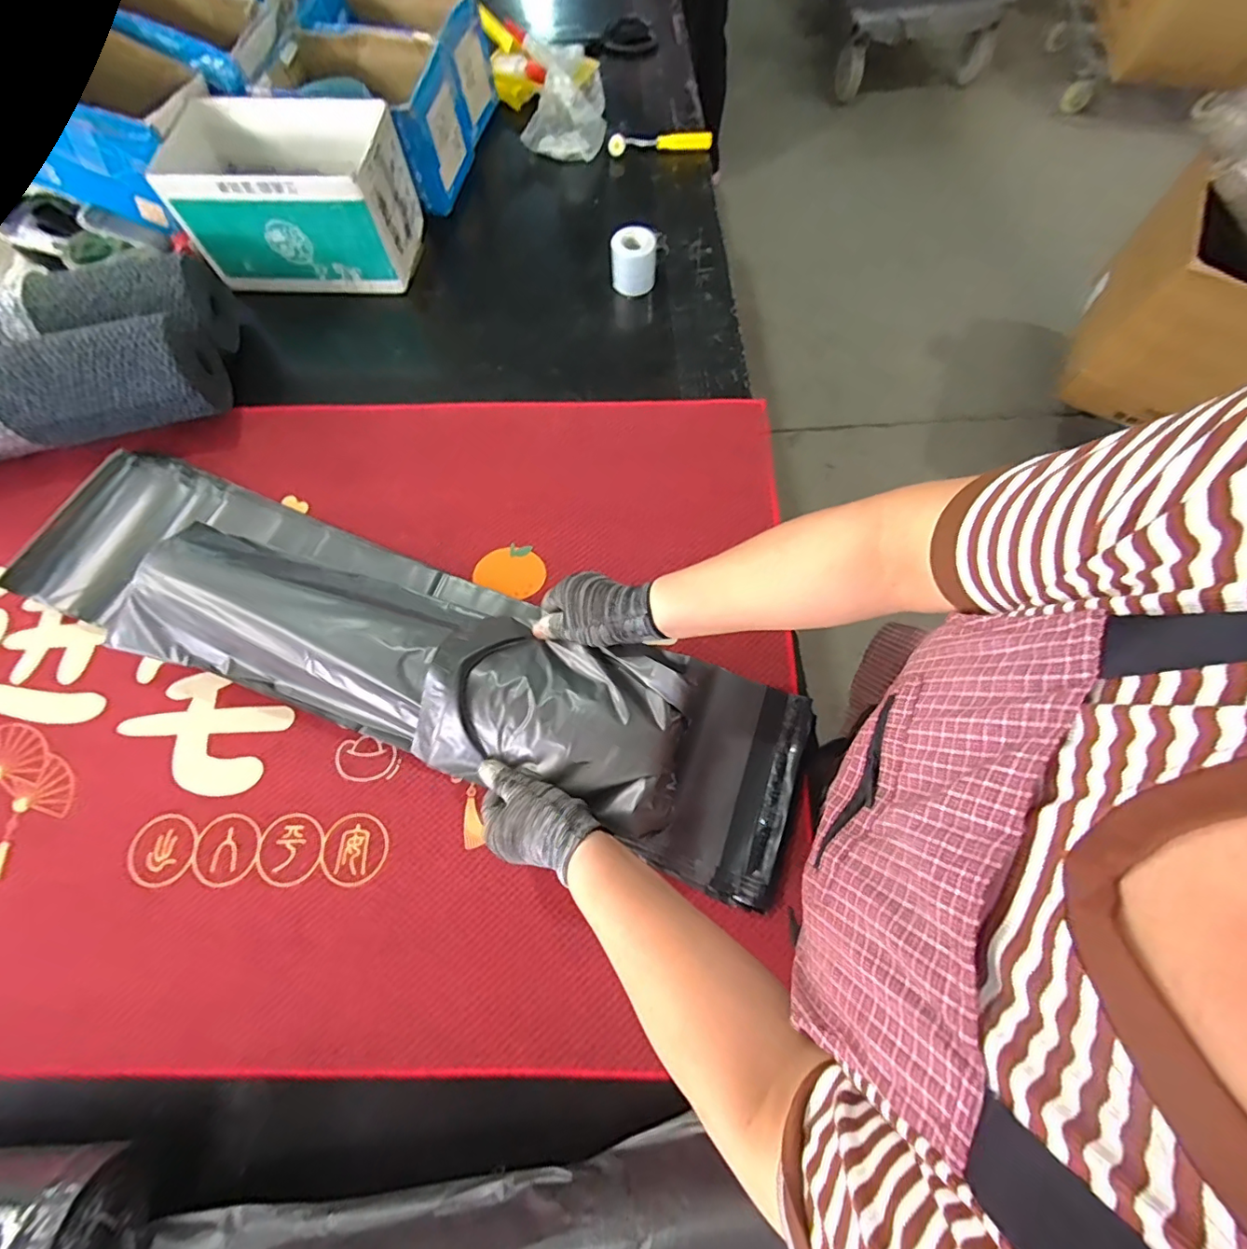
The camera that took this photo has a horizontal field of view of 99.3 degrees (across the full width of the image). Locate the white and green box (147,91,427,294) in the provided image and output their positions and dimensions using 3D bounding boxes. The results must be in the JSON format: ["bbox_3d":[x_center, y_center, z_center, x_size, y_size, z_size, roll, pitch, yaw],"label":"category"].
[{"bbox_3d":[-0.479,-0.624,0.789,0.298,0.166,0.173,1,69,2],"label":"white and green box"}]

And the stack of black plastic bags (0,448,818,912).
[{"bbox_3d":[-0.251,0.009,0.566,0.894,0.119,0.218,21,71,6],"label":"stack of black plastic bags"}]

